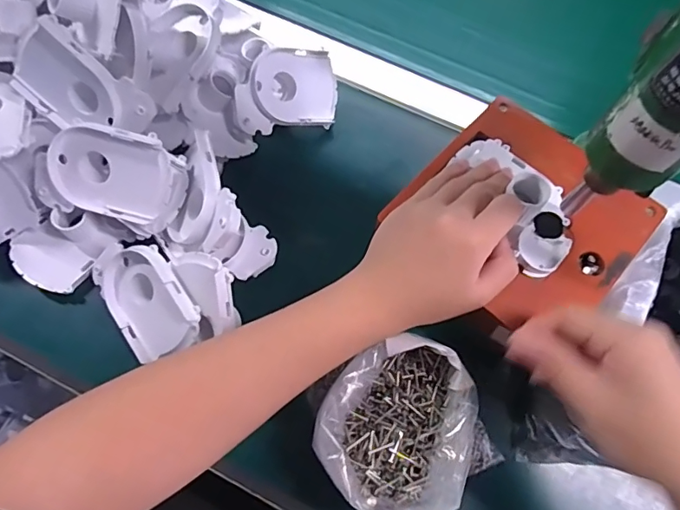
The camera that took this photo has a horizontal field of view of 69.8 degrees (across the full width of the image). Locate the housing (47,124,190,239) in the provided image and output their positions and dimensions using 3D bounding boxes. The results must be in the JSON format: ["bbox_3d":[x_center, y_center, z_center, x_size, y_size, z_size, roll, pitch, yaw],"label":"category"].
[{"bbox_3d":[-0.163,-0.063,0.370,0.095,0.033,0.067,21,107,-4],"label":"housing"}]

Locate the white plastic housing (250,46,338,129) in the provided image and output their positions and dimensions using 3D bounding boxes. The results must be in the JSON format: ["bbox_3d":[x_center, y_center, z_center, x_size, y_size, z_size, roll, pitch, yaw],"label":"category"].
[{"bbox_3d":[-0.041,-0.148,0.432,0.086,0.019,0.063,-9,104,-35],"label":"white plastic housing"}]

